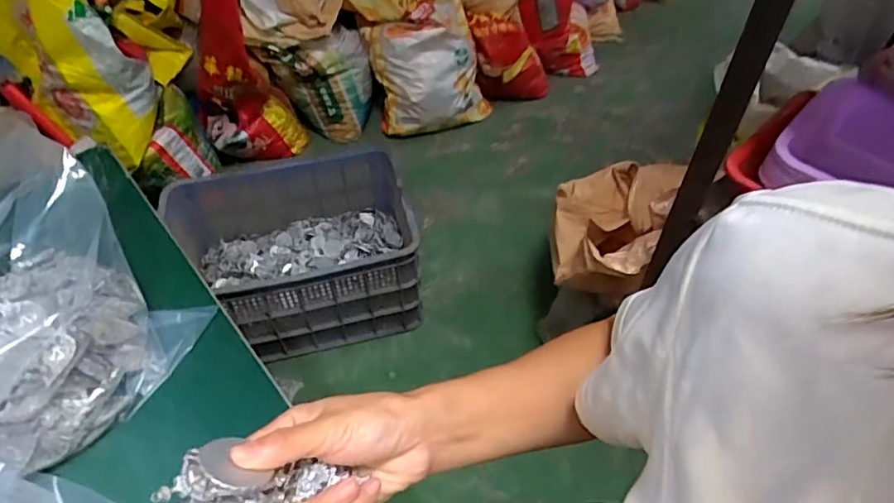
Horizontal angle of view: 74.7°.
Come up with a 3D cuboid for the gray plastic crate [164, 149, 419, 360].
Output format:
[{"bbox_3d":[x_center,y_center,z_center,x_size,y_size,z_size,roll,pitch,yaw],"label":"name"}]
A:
[{"bbox_3d":[-0.360,0.015,1.371,0.544,0.265,0.360,-10,50,-8],"label":"gray plastic crate"}]

